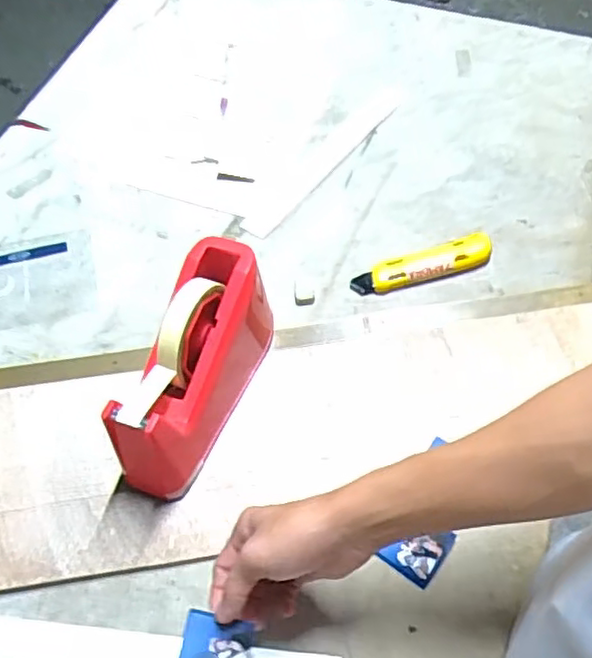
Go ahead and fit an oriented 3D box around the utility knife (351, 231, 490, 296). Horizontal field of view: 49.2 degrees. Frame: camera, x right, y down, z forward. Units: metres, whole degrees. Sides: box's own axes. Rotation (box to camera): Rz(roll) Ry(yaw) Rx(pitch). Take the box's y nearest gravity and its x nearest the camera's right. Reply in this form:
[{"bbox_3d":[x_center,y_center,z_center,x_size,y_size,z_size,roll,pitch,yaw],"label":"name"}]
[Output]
[{"bbox_3d":[0.131,-0.066,0.666,0.150,0.013,0.039,-16,57,-7],"label":"utility knife"}]

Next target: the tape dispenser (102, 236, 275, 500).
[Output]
[{"bbox_3d":[-0.082,0.030,0.549,0.068,0.106,0.211,15,59,13],"label":"tape dispenser"}]

